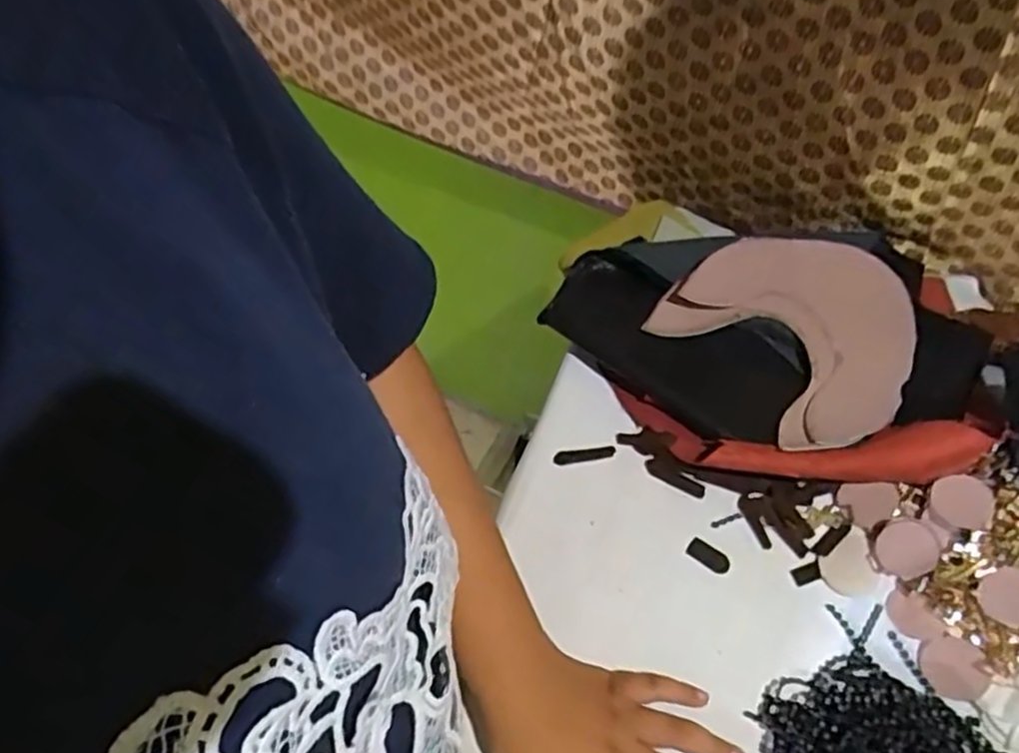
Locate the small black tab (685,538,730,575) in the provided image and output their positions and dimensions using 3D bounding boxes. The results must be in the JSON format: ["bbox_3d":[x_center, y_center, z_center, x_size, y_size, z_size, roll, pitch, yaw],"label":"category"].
[{"bbox_3d":[0.129,0.116,0.464,0.028,0.004,0.013,29,65,19],"label":"small black tab"}]

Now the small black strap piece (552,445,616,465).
[{"bbox_3d":[0.053,0.055,0.506,0.043,0.006,0.008,-8,59,-1],"label":"small black strap piece"}]

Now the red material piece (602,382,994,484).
[{"bbox_3d":[0.184,0.045,0.479,0.232,0.043,0.056,5,59,21],"label":"red material piece"}]

